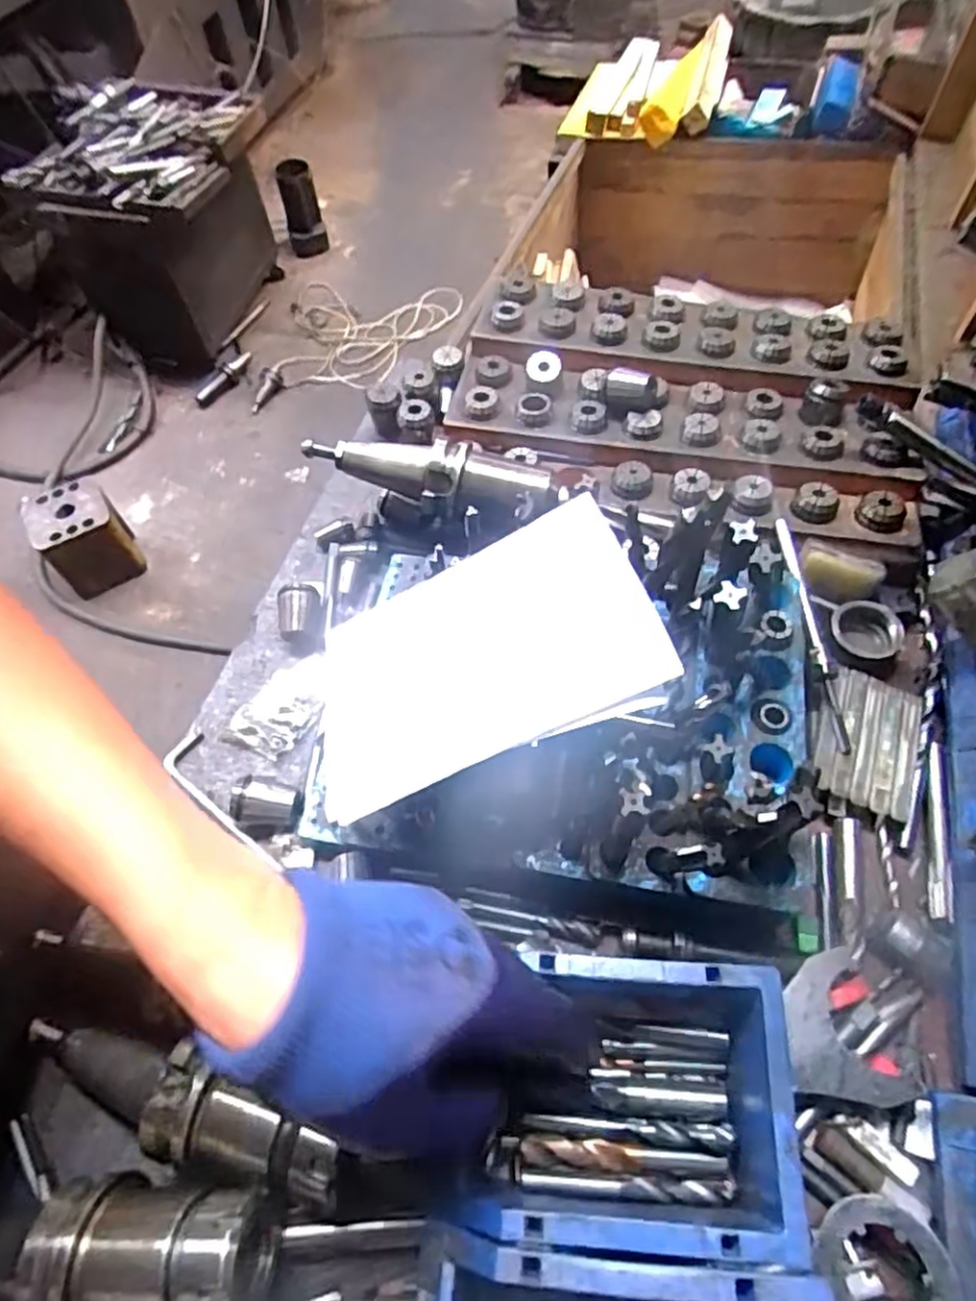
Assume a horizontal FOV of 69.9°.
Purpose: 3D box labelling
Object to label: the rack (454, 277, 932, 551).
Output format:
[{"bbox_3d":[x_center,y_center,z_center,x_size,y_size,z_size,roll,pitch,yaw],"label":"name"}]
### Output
[{"bbox_3d":[0.155,-0.210,0.581,0.373,0.057,0.223,12,61,10],"label":"rack"}]

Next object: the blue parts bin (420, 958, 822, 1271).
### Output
[{"bbox_3d":[0.056,0.202,0.321,0.147,0.063,0.104,2,59,5],"label":"blue parts bin"}]

